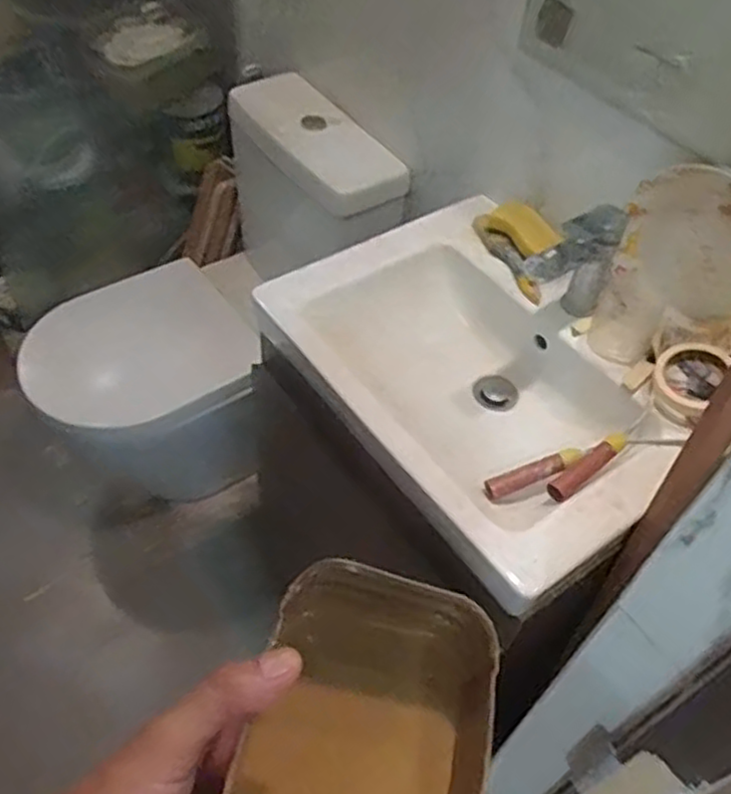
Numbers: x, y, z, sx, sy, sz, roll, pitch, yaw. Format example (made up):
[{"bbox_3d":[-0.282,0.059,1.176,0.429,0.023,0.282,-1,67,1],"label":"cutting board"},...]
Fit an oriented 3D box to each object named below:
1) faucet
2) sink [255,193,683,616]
[{"bbox_3d":[0.260,-0.154,0.947,0.146,0.164,0.061,-34,61,-28],"label":"faucet"},{"bbox_3d":[0.143,-0.012,0.987,0.364,0.134,0.526,-28,58,-24],"label":"sink"}]

